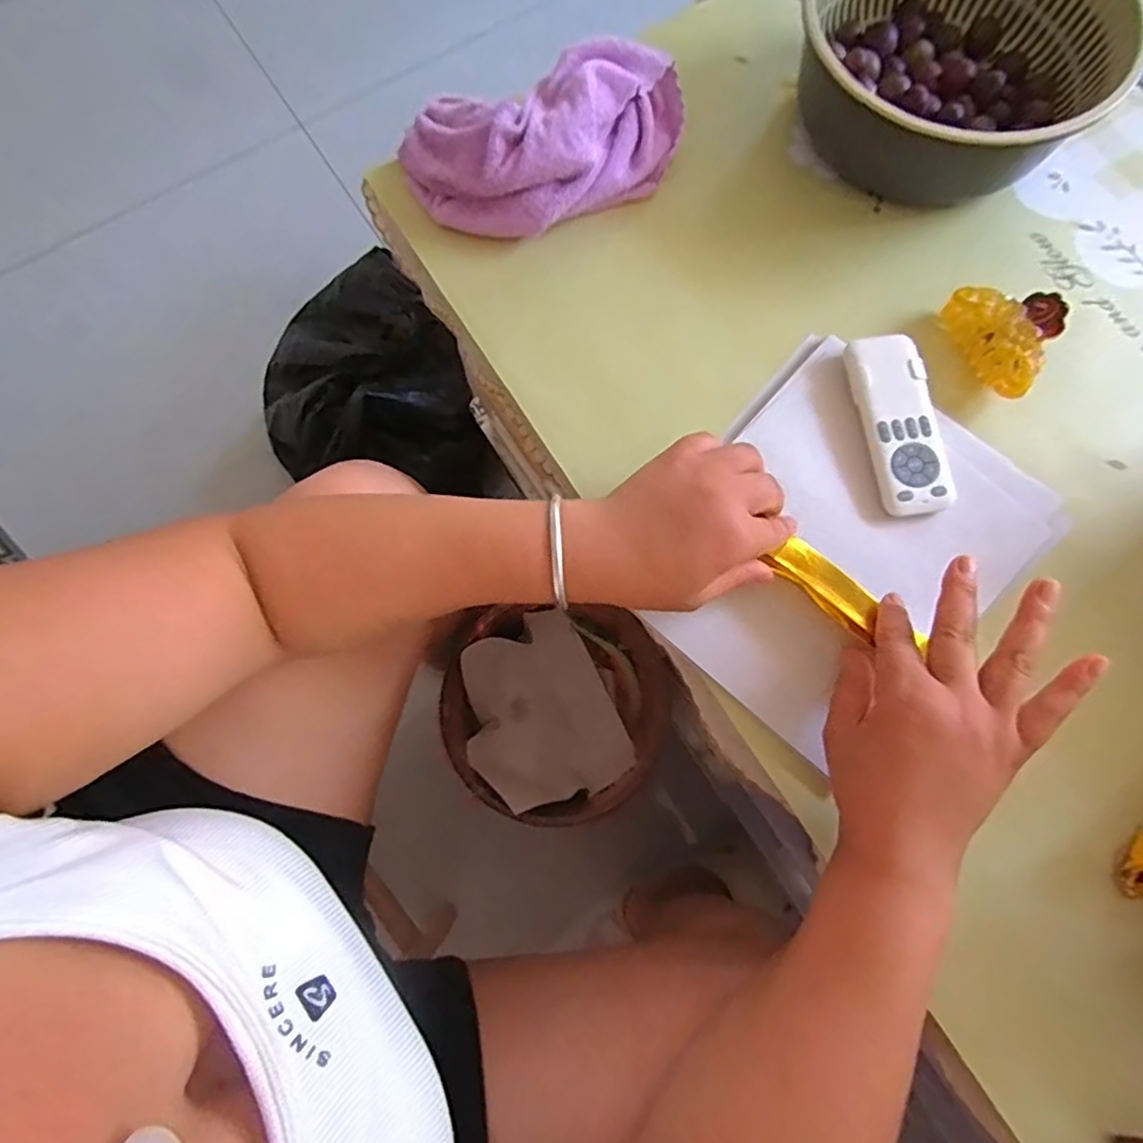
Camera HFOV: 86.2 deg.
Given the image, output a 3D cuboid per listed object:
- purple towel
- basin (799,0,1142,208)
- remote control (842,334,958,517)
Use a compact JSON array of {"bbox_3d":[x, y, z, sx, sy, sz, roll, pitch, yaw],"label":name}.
[{"bbox_3d":[-0.016,-0.316,0.452,0.218,0.061,0.115,-13,76,-2],"label":"purple towel"},{"bbox_3d":[0.284,-0.380,0.454,0.205,0.079,0.192,0,76,1],"label":"basin"},{"bbox_3d":[0.218,-0.098,0.407,0.049,0.017,0.123,-9,76,-1],"label":"remote control"}]

